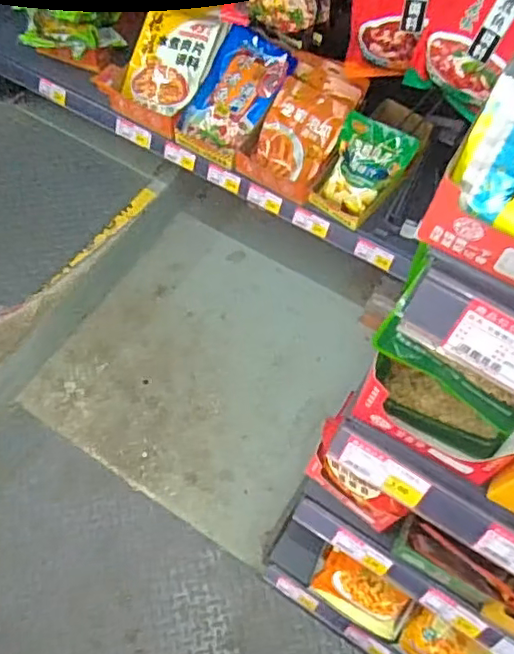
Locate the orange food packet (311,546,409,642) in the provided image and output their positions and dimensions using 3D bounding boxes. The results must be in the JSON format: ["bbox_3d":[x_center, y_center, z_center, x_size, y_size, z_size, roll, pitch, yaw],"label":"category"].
[{"bbox_3d":[0.177,0.441,1.007,0.148,0.045,0.097,29,101,6],"label":"orange food packet"}]

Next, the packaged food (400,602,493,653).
[{"bbox_3d":[0.310,0.533,0.984,0.149,0.063,0.074,28,64,12],"label":"packaged food"}]

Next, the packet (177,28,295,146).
[{"bbox_3d":[-0.043,-0.507,1.282,0.183,0.020,0.243,31,94,21],"label":"packet"}]

